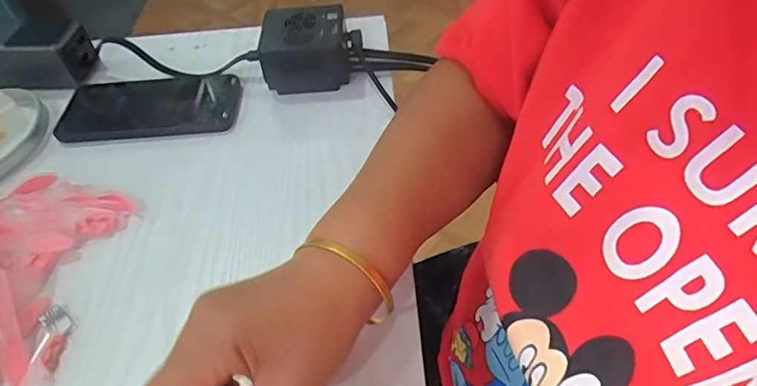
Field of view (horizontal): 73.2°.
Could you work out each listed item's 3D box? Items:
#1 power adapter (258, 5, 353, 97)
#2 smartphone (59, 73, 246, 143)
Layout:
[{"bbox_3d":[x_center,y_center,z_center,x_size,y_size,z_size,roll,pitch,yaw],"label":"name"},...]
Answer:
[{"bbox_3d":[-0.069,-0.136,0.484,0.080,0.049,0.079,-3,49,2],"label":"power adapter"},{"bbox_3d":[-0.209,-0.080,0.463,0.156,0.007,0.078,-2,49,-1],"label":"smartphone"}]

